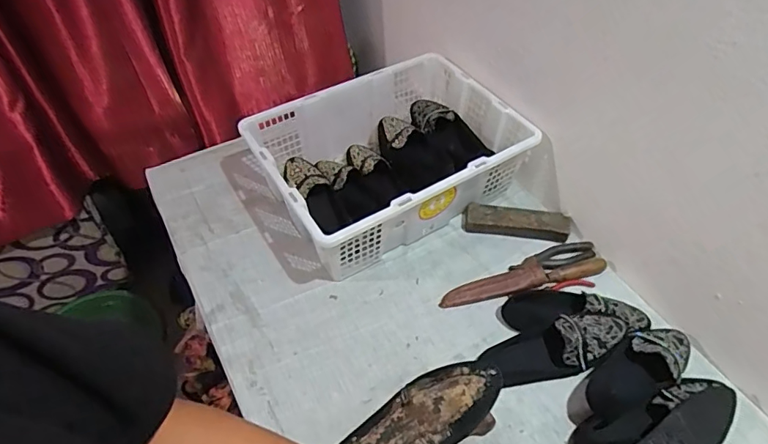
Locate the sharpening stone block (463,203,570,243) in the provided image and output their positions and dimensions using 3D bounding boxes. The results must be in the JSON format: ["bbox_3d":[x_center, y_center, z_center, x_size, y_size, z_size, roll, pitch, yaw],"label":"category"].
[{"bbox_3d":[0.257,-0.001,0.970,0.199,0.028,0.057,6,49,5],"label":"sharpening stone block"}]

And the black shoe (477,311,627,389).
[{"bbox_3d":[0.270,0.196,0.782,0.229,0.068,0.078,-10,50,-9],"label":"black shoe"}]

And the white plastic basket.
[{"bbox_3d":[0.011,-0.141,1.000,0.492,0.156,0.394,-23,53,-19],"label":"white plastic basket"}]

